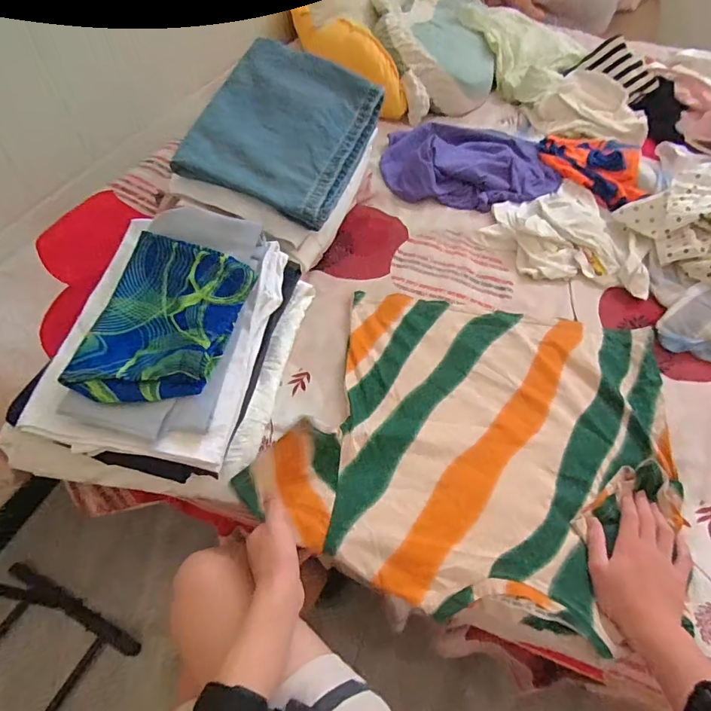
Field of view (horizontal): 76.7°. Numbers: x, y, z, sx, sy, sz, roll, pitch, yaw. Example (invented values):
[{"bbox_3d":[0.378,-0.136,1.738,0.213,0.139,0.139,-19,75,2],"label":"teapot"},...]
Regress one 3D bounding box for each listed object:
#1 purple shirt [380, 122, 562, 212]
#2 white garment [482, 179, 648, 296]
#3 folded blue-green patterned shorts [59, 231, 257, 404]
[{"bbox_3d":[0.248,-0.429,0.980,0.371,0.059,0.261,2,57,-1],"label":"purple shirt"},{"bbox_3d":[0.408,-0.252,0.872,0.306,0.051,0.272,12,55,6],"label":"white garment"},{"bbox_3d":[-0.236,-0.042,0.546,0.160,0.049,0.217,15,55,8],"label":"folded blue-green patterned shorts"}]

